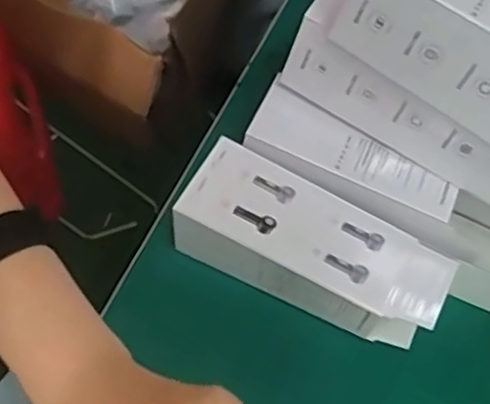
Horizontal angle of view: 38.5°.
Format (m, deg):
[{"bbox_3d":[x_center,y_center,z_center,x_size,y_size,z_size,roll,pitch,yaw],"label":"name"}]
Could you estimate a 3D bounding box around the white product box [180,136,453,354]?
[{"bbox_3d":[0.047,0.038,0.514,0.190,0.068,0.077,27,63,10],"label":"white product box"}]

